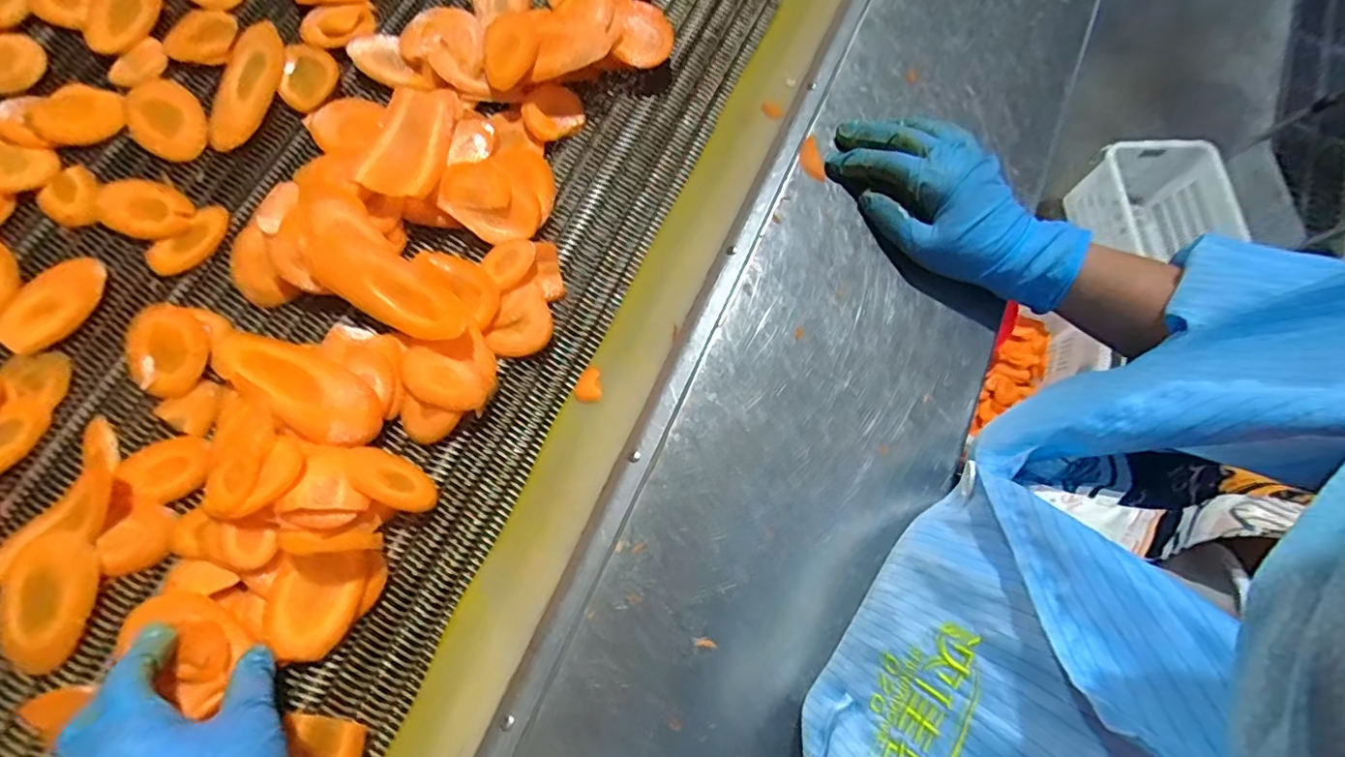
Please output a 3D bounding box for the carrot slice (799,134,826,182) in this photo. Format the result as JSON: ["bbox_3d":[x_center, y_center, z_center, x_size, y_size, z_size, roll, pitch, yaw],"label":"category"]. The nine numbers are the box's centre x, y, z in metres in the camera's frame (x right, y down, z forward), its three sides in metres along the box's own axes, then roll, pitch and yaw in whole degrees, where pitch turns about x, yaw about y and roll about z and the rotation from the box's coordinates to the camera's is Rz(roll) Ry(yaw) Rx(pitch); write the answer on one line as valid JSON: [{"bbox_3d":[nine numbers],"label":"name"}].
[{"bbox_3d":[0.105,-0.167,0.428,0.017,0.005,0.040,-8,74,-4],"label":"carrot slice"}]

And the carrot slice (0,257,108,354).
[{"bbox_3d":[-0.422,-0.052,0.384,0.046,0.005,0.073,32,75,5],"label":"carrot slice"}]

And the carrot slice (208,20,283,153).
[{"bbox_3d":[-0.335,-0.232,0.444,0.041,0.010,0.112,8,74,-1],"label":"carrot slice"}]

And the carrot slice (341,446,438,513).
[{"bbox_3d":[-0.185,0.067,0.370,0.062,0.006,0.032,32,43,-9],"label":"carrot slice"}]

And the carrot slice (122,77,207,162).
[{"bbox_3d":[-0.387,-0.199,0.431,0.050,0.006,0.076,-41,81,-13],"label":"carrot slice"}]

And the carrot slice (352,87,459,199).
[{"bbox_3d":[-0.198,-0.182,0.429,0.049,0.017,0.103,10,74,-1],"label":"carrot slice"}]

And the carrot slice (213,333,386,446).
[{"bbox_3d":[-0.255,0.002,0.385,0.126,0.014,0.048,33,75,6],"label":"carrot slice"}]

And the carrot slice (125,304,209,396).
[{"bbox_3d":[-0.346,-0.021,0.386,0.052,0.007,0.064,-41,80,-13],"label":"carrot slice"}]

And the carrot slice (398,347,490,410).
[{"bbox_3d":[-0.158,0.002,0.390,0.062,0.015,0.034,18,74,2],"label":"carrot slice"}]

